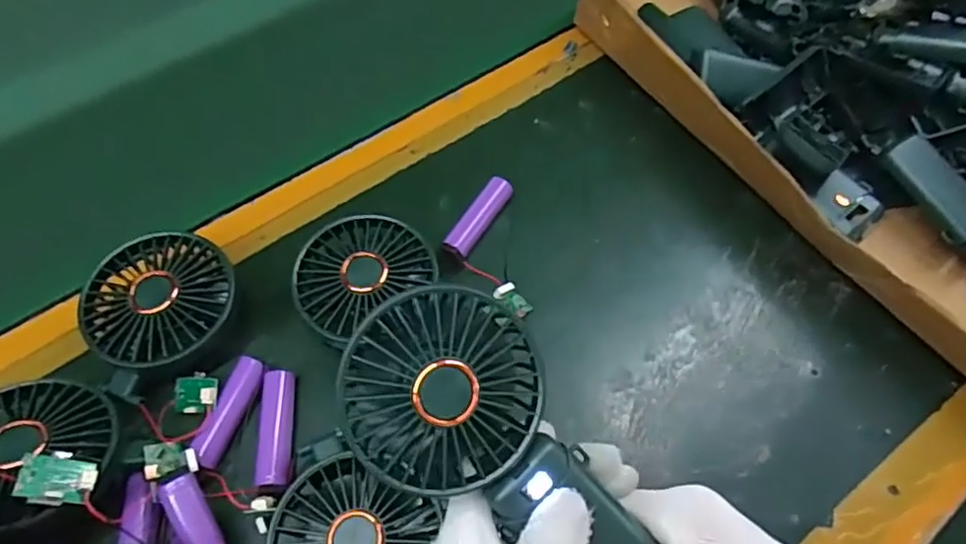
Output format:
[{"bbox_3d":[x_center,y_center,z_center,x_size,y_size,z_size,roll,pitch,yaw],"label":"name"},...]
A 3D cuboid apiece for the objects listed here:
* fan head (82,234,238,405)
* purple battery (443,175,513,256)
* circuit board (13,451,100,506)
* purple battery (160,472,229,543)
[{"bbox_3d":[-0.192,0.021,0.369,0.083,0.040,0.082,0,61,0],"label":"fan head"},{"bbox_3d":[-0.003,-0.039,0.430,0.017,0.016,0.067,29,65,15],"label":"purple battery"},{"bbox_3d":[-0.200,0.097,0.285,0.030,0.007,0.023,27,39,-29],"label":"circuit board"},{"bbox_3d":[-0.145,0.137,0.315,0.018,0.017,0.066,-28,77,-15],"label":"purple battery"}]

